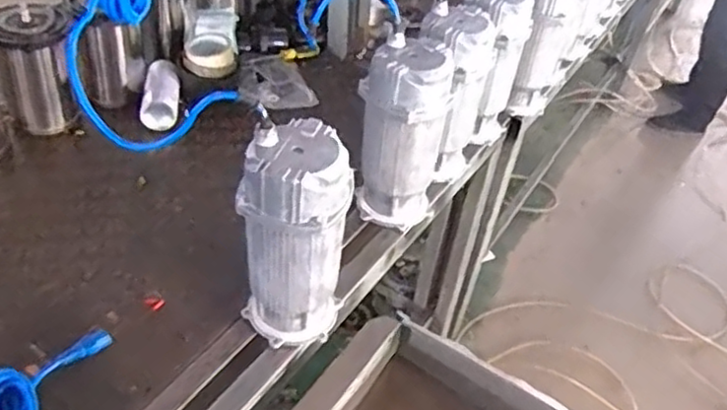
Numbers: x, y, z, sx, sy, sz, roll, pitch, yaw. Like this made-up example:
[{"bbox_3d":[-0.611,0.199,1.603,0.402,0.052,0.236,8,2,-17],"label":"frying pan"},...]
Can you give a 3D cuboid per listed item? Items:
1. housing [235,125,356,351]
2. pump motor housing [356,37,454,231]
[{"bbox_3d":[-0.093,0.054,0.861,0.133,0.310,0.114,2,41,-7],"label":"housing"},{"bbox_3d":[0.059,-0.109,1.058,0.140,0.290,0.123,8,41,1],"label":"pump motor housing"}]

